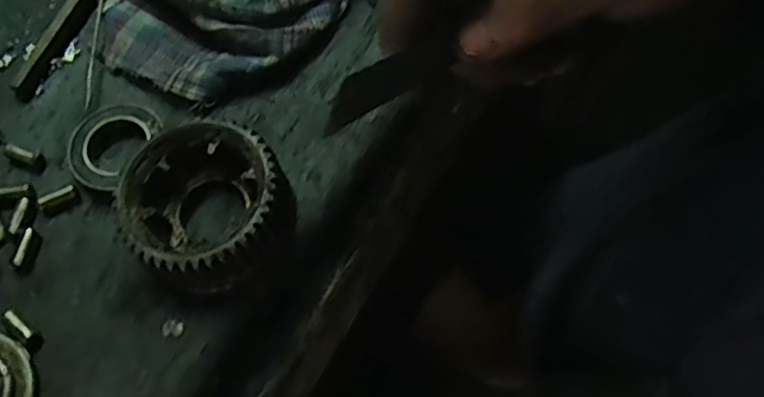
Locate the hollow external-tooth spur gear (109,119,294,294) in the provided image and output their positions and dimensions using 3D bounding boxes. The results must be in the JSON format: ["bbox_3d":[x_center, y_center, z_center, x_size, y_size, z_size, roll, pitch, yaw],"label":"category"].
[{"bbox_3d":[-0.067,0.004,0.244,0.063,0.034,0.059,0,66,0],"label":"hollow external-tooth spur gear"}]

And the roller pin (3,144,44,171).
[{"bbox_3d":[-0.156,-0.019,0.269,0.018,0.006,0.008,20,68,8],"label":"roller pin"}]

